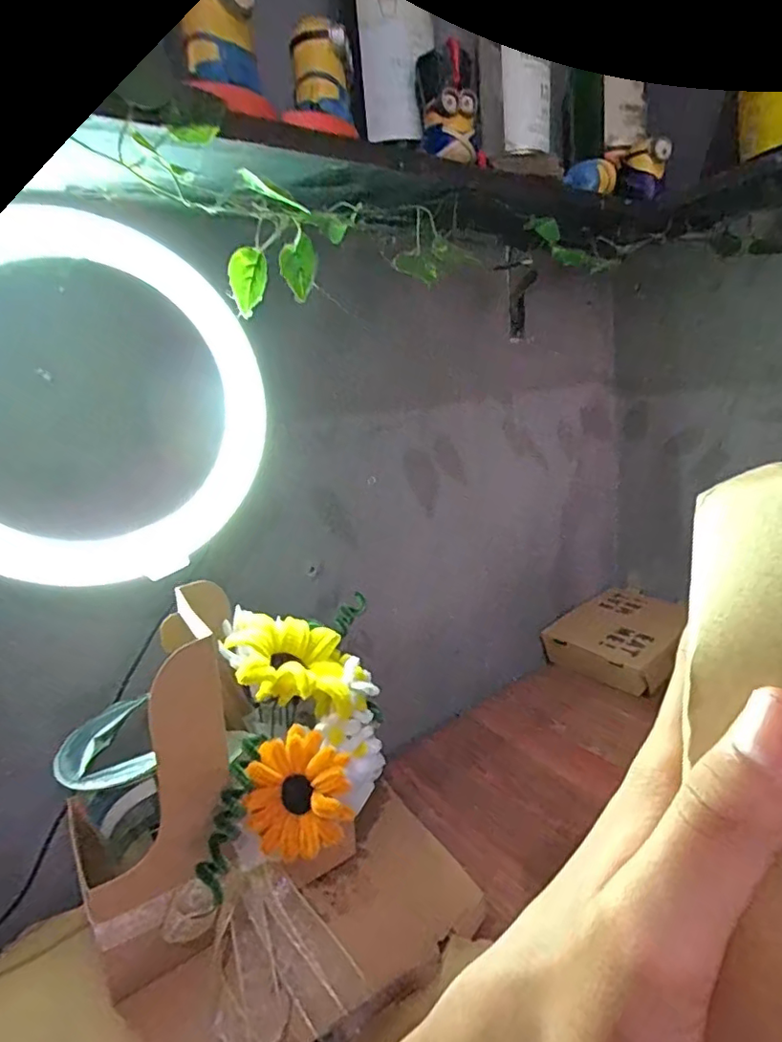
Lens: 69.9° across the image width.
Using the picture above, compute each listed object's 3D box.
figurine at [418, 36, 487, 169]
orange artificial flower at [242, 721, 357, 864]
[{"bbox_3d":[0.050,-0.340,0.456,0.051,0.085,0.034,-4,14,4],"label":"figurine"},{"bbox_3d":[-0.059,0.177,0.364,0.072,0.071,0.025,26,-4,29],"label":"orange artificial flower"}]

